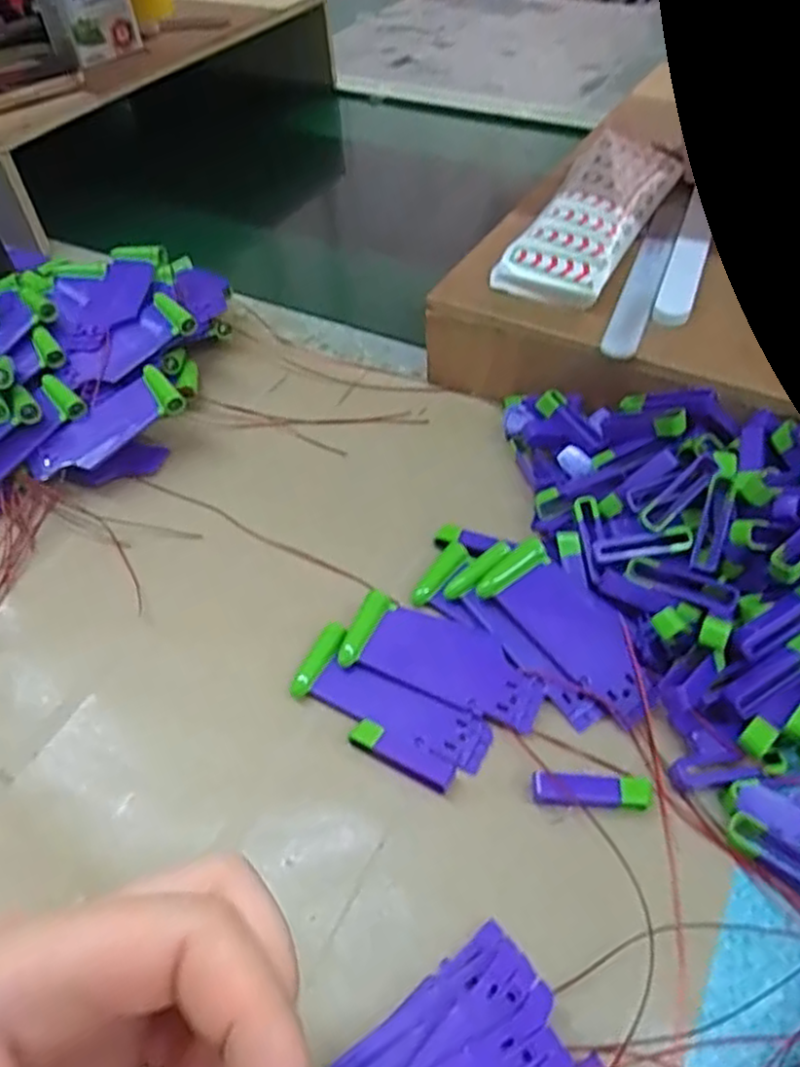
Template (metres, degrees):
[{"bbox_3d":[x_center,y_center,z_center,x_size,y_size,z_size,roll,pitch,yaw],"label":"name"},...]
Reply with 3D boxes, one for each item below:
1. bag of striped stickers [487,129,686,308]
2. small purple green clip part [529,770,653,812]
[{"bbox_3d":[0.125,-0.203,0.449,0.062,0.026,0.186,22,54,21],"label":"bag of striped stickers"},{"bbox_3d":[0.075,0.102,0.281,0.044,0.012,0.011,2,49,5],"label":"small purple green clip part"}]

